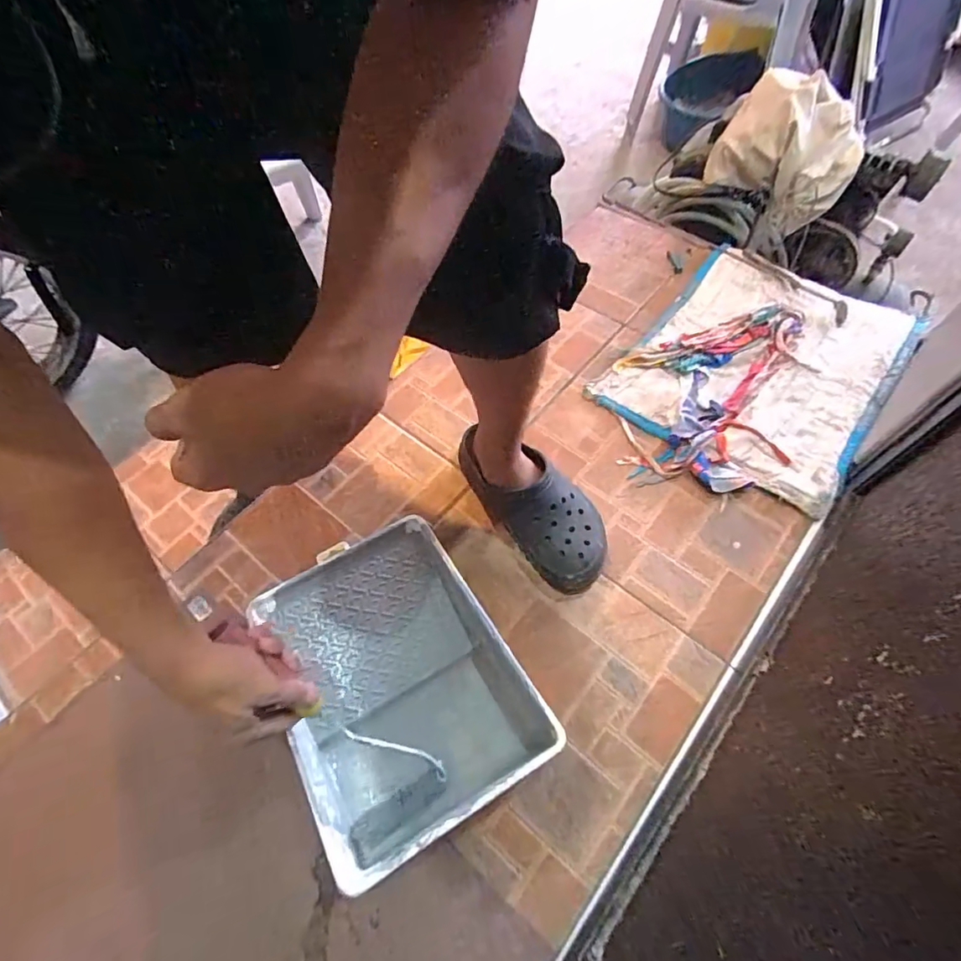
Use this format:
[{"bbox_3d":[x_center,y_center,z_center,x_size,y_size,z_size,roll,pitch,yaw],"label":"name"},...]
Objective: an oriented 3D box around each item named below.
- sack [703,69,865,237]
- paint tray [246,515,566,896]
[{"bbox_3d":[0.559,-0.591,0.969,0.239,0.186,0.194,31,66,17],"label":"sack"},{"bbox_3d":[-0.099,0.224,0.612,0.244,0.066,0.325,-29,63,-13],"label":"paint tray"}]

